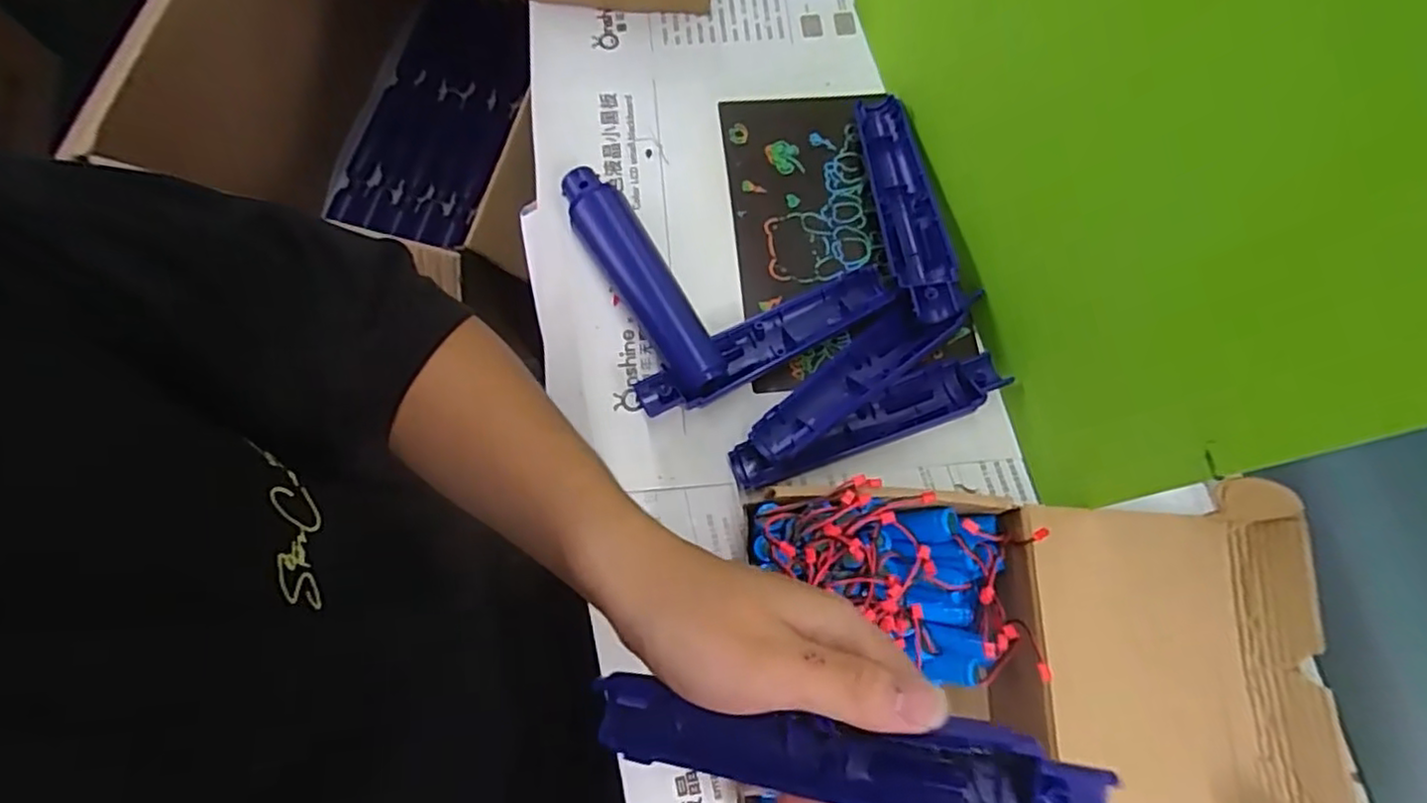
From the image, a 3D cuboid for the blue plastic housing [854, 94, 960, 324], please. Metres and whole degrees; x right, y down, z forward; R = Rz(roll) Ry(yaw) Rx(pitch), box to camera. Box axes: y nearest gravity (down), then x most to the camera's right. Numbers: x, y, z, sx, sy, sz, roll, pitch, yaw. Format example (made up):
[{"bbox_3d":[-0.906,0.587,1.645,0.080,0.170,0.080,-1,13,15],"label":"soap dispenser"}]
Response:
[{"bbox_3d":[0.125,-0.129,0.449,0.039,0.024,0.169,-6,74,-2],"label":"blue plastic housing"}]

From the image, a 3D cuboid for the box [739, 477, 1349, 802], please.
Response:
[{"bbox_3d":[0.169,0.132,0.352,0.302,0.068,0.171,1,74,0],"label":"box"}]

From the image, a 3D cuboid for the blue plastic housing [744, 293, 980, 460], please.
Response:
[{"bbox_3d":[0.090,-0.020,0.409,0.156,0.028,0.035,-37,77,-10],"label":"blue plastic housing"}]

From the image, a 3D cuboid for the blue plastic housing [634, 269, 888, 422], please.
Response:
[{"bbox_3d":[0.033,-0.037,0.421,0.169,0.024,0.034,-30,76,-8],"label":"blue plastic housing"}]

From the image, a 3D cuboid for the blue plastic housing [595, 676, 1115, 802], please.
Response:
[{"bbox_3d":[0.039,0.120,0.235,0.167,0.025,0.033,1,72,17],"label":"blue plastic housing"}]

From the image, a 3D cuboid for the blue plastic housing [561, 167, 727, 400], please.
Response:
[{"bbox_3d":[-0.045,-0.076,0.428,0.034,0.024,0.172,-31,76,-8],"label":"blue plastic housing"}]

